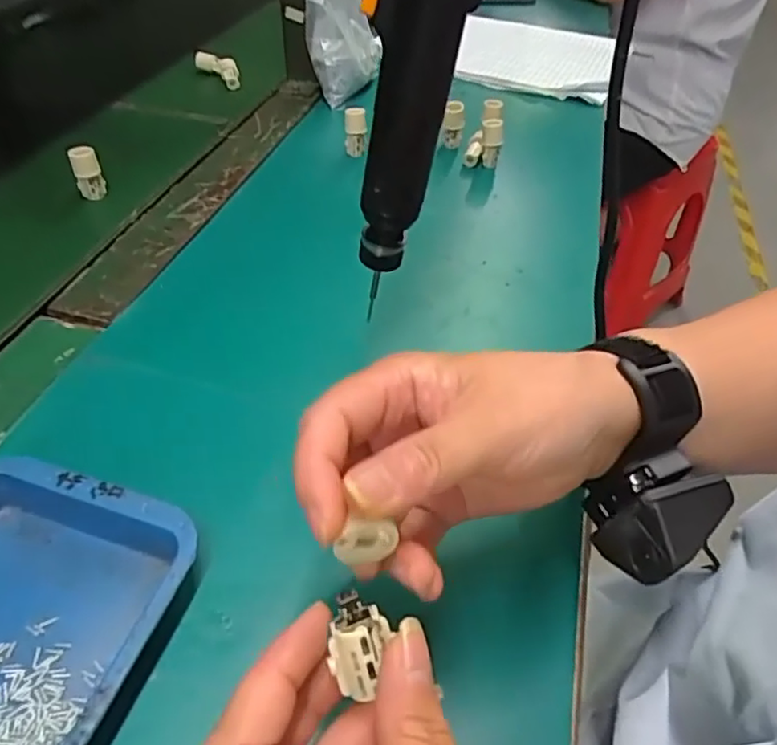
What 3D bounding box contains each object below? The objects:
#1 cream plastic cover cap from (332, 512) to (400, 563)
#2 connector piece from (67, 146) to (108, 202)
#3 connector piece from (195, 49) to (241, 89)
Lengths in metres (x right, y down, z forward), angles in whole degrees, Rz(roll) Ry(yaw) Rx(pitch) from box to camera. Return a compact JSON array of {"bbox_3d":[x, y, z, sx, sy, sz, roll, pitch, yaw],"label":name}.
[{"bbox_3d":[-0.007,0.052,0.194,0.018,0.018,0.005,-1,46,-7],"label":"cream plastic cover cap"},{"bbox_3d":[-0.246,-0.163,0.516,0.021,0.041,0.017,-17,47,-19],"label":"connector piece"},{"bbox_3d":[-0.190,-0.344,0.717,0.068,0.027,0.020,31,50,26],"label":"connector piece"}]

